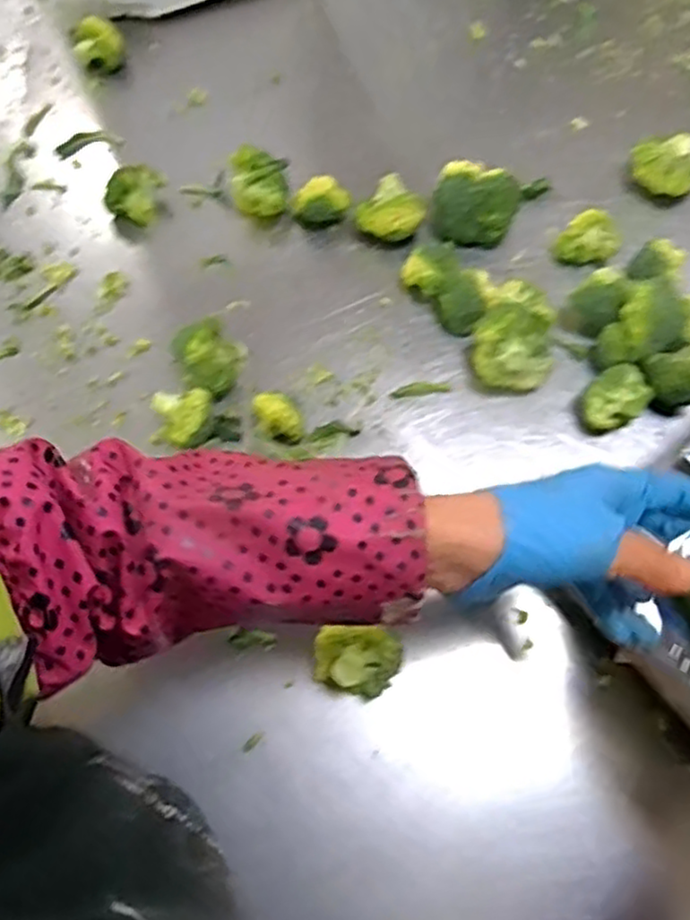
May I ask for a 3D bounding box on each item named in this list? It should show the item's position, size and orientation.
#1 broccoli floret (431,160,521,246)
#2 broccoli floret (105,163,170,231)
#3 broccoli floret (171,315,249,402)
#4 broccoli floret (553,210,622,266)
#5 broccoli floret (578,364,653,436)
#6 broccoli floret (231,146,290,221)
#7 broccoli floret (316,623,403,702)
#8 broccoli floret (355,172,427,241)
[{"bbox_3d":[0.110,-0.219,0.602,0.073,0.052,0.057,24,74,8],"label":"broccoli floret"},{"bbox_3d":[-0.189,-0.241,0.615,0.043,0.035,0.047,17,74,5],"label":"broccoli floret"},{"bbox_3d":[-0.107,-0.084,0.552,0.051,0.045,0.051,0,73,0],"label":"broccoli floret"},{"bbox_3d":[0.211,-0.188,0.592,0.043,0.037,0.041,0,73,0],"label":"broccoli floret"},{"bbox_3d":[0.213,-0.046,0.549,0.041,0.037,0.054,42,77,12],"label":"broccoli floret"},{"bbox_3d":[-0.075,-0.240,0.607,0.051,0.052,0.045,4,73,2],"label":"broccoli floret"},{"bbox_3d":[0.008,0.140,0.480,0.063,0.053,0.053,17,74,6],"label":"broccoli floret"},{"bbox_3d":[0.039,-0.213,0.604,0.052,0.045,0.050,42,78,12],"label":"broccoli floret"}]

